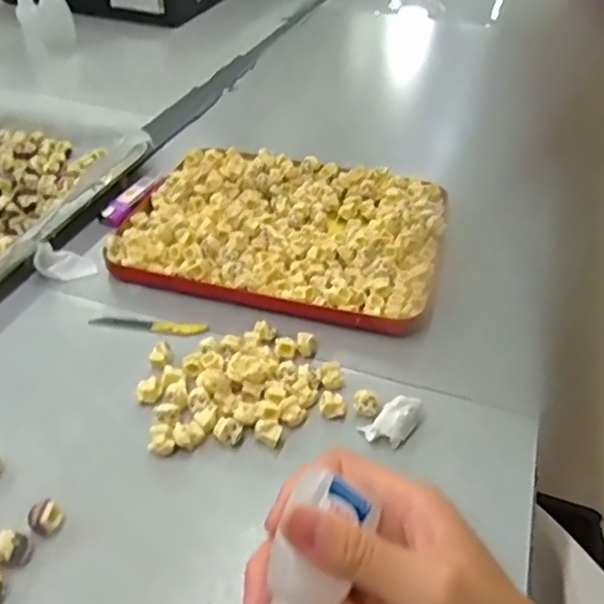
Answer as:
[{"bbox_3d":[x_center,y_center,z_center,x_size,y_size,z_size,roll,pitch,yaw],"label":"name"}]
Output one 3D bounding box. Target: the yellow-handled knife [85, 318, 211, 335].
[{"bbox_3d":[-0.107,0.016,0.435,0.082,0.004,0.011,6,40,4],"label":"yellow-handled knife"}]

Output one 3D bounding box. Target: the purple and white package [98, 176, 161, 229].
[{"bbox_3d":[-0.151,-0.091,0.553,0.023,0.011,0.074,14,41,14],"label":"purple and white package"}]

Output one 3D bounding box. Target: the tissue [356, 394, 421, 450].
[{"bbox_3d":[0.055,0.070,0.367,0.037,0.017,0.021,-20,45,-24],"label":"tissue"}]

